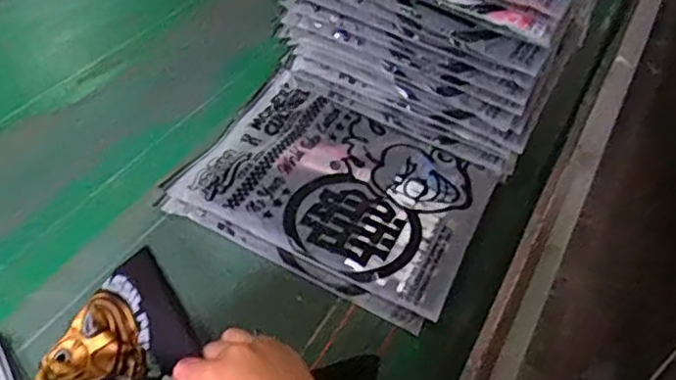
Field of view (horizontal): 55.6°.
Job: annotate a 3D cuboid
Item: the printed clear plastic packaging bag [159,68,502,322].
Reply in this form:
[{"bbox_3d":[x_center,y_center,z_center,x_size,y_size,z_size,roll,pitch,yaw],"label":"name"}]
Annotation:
[{"bbox_3d":[0.007,-0.012,0.729,0.312,0.029,0.234,21,47,15],"label":"printed clear plastic packaging bag"}]

